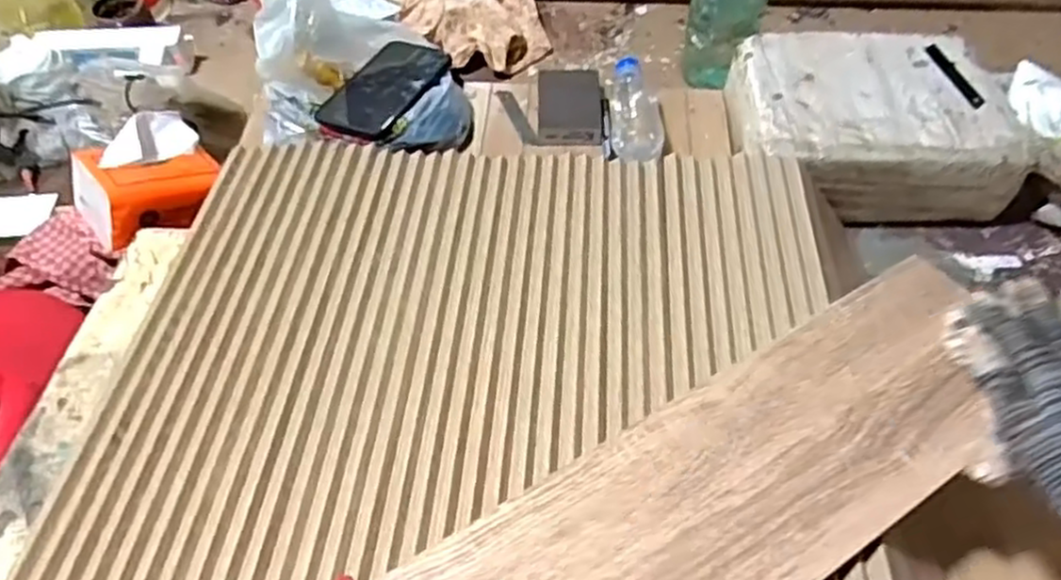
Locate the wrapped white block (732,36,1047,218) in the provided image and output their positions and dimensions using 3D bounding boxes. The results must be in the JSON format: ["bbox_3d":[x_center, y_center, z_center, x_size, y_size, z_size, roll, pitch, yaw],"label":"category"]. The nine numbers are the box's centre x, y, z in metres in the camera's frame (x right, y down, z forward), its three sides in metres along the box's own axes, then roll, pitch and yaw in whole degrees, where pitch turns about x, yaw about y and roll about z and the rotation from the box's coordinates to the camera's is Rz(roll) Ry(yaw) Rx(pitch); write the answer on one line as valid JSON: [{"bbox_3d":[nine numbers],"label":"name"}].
[{"bbox_3d":[0.357,-0.174,0.792,0.269,0.094,0.206,-1,56,0],"label":"wrapped white block"}]

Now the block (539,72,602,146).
[{"bbox_3d":[0.044,-0.202,0.826,0.069,0.023,0.110,1,56,1],"label":"block"}]

